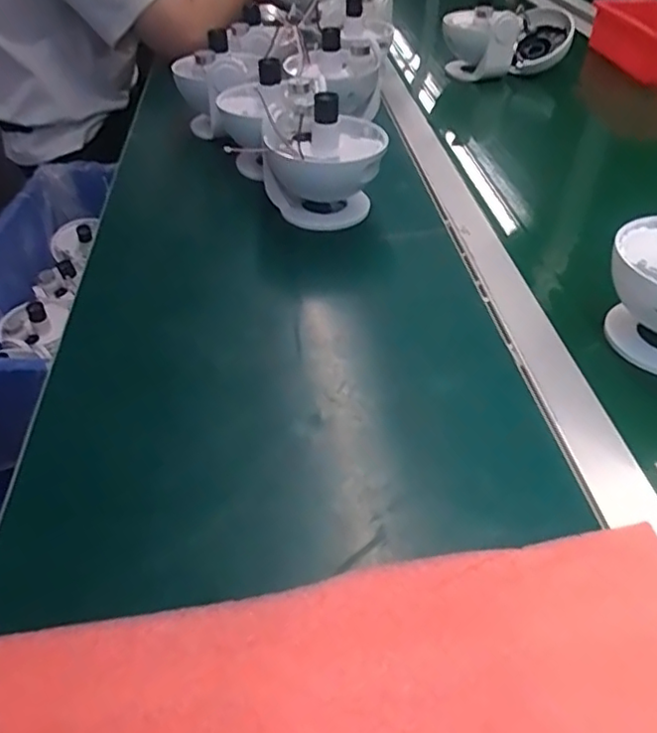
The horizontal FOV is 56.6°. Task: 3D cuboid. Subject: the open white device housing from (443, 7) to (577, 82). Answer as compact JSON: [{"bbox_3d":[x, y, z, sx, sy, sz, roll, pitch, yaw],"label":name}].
[{"bbox_3d":[0.276,-0.496,0.962,0.218,0.123,0.090,-16,43,-19],"label":"open white device housing"}]

